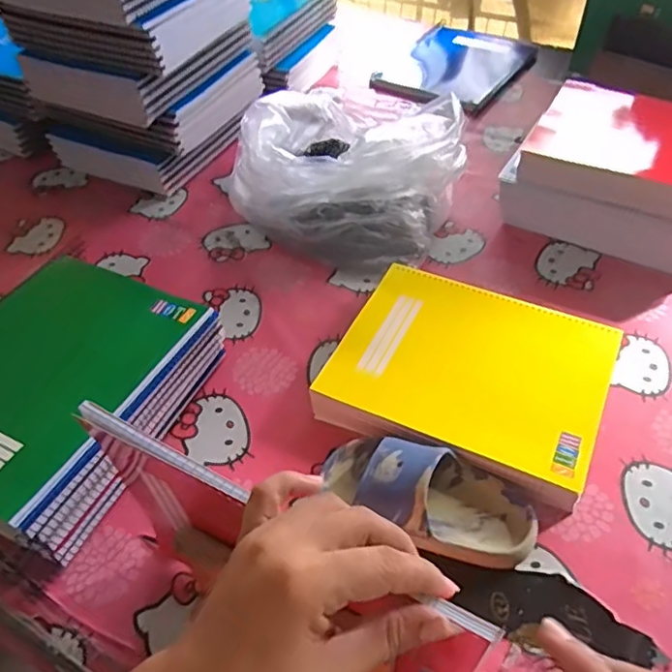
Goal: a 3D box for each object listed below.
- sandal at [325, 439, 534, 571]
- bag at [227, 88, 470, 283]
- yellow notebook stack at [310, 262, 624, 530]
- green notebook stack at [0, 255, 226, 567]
[{"bbox_3d":[0.076,0.128,0.492,0.171,0.062,0.088,27,55,26],"label":"sandal"},{"bbox_3d":[0.017,-0.207,0.750,0.245,0.139,0.212,20,52,21],"label":"bag"},{"bbox_3d":[0.127,0.037,0.583,0.253,0.047,0.208,20,52,20],"label":"yellow notebook stack"},{"bbox_3d":[-0.257,0.051,0.557,0.203,0.089,0.250,19,51,20],"label":"green notebook stack"}]

